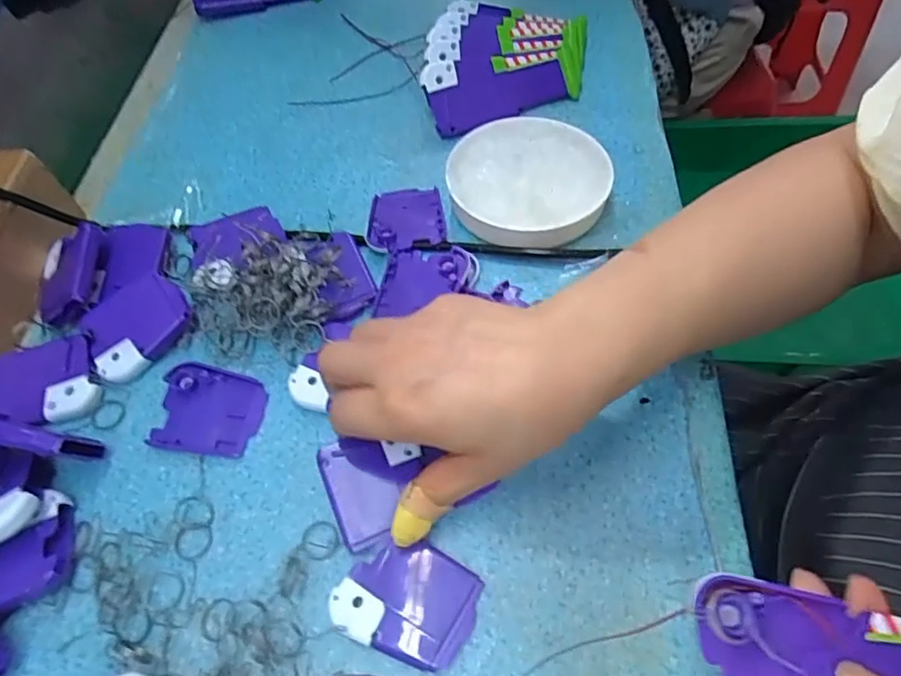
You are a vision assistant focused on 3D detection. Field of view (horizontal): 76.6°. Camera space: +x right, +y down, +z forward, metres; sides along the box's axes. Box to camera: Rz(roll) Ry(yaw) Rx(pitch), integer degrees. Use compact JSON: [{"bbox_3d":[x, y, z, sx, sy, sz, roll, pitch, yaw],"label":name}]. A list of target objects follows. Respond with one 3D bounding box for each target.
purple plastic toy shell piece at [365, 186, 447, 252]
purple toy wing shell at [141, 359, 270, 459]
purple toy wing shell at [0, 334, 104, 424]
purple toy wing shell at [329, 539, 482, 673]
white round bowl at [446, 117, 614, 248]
[{"bbox_3d":[-0.031,-0.083,0.388,0.051,0.009,0.060,-8,59,-2],"label":"purple plastic toy shell piece"},{"bbox_3d":[-0.137,0.040,0.324,0.059,0.007,0.050,4,59,6],"label":"purple toy wing shell"},{"bbox_3d":[-0.238,0.025,0.335,0.059,0.018,0.050,-15,59,-6],"label":"purple toy wing shell"},{"bbox_3d":[-0.020,0.121,0.266,0.063,0.009,0.047,17,61,13],"label":"purple toy wing shell"},{"bbox_3d":[0.053,-0.104,0.387,0.103,0.029,0.105,-1,59,2],"label":"white round bowl"}]

